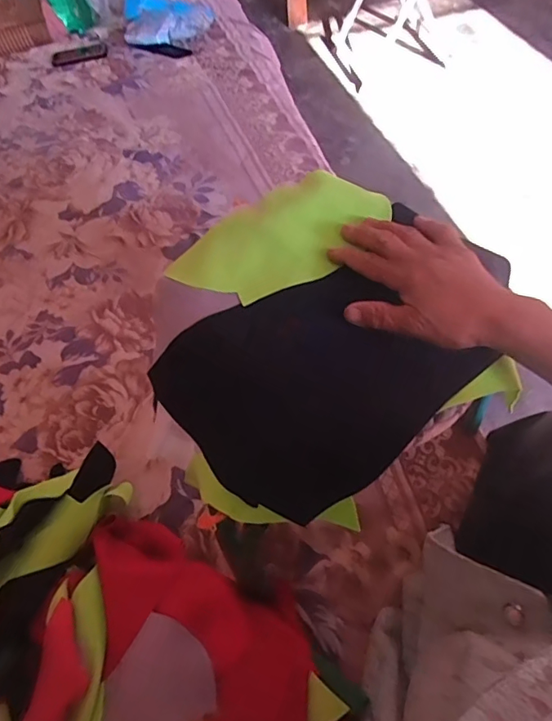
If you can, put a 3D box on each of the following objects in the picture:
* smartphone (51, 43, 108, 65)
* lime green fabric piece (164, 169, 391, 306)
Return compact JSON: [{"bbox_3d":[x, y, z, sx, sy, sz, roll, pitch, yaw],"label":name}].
[{"bbox_3d":[-0.496,-0.772,1.258,0.141,0.011,0.069,-12,56,-4],"label":"smartphone"},{"bbox_3d":[0.005,-0.109,0.442,0.184,0.019,0.100,-34,60,-18],"label":"lime green fabric piece"}]

